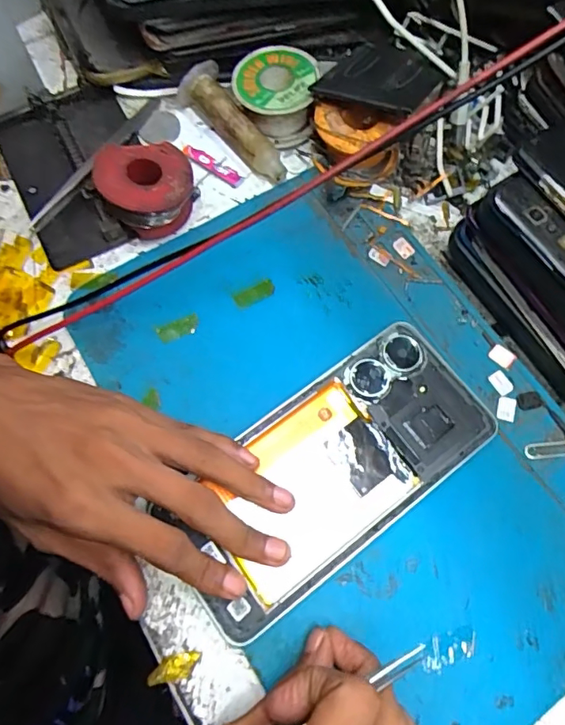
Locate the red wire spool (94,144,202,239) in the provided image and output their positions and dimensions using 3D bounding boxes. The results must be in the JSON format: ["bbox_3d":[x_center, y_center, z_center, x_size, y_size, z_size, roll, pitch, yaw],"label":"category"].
[{"bbox_3d":[-0.079,-0.100,0.297,0.052,0.028,0.045,-2,66,-14],"label":"red wire spool"}]

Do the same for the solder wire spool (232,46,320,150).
[{"bbox_3d":[-0.005,-0.169,0.328,0.050,0.028,0.053,0,72,0],"label":"solder wire spool"}]

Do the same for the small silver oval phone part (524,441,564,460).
[{"bbox_3d":[0.139,0.045,0.266,0.028,0.004,0.009,-4,72,-1],"label":"small silver oval phone part"}]

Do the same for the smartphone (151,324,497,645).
[{"bbox_3d":[0.025,0.051,0.255,0.165,0.007,0.076,-36,75,-11],"label":"smartphone"}]

